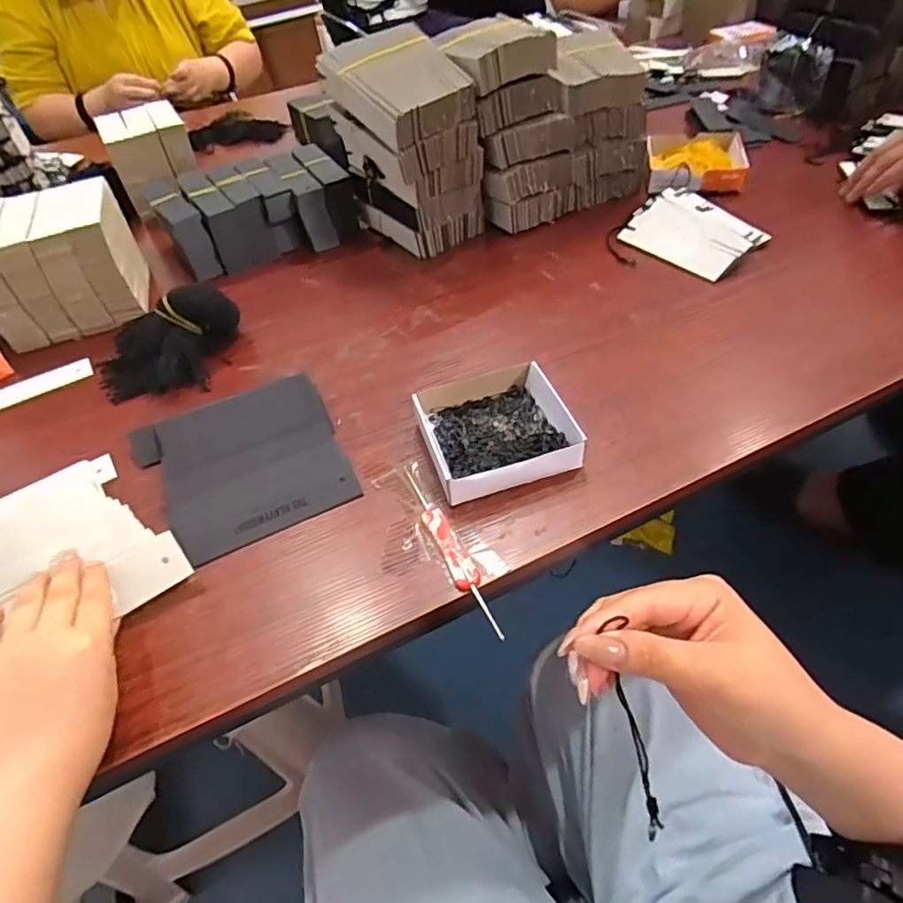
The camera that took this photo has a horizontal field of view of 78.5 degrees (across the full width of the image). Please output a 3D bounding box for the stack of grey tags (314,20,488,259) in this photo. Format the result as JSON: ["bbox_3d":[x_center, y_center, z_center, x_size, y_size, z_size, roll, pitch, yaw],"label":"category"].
[{"bbox_3d":[-0.041,-0.321,0.595,0.113,0.186,0.137,-33,53,-21],"label":"stack of grey tags"}]

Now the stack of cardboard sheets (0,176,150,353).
[{"bbox_3d":[-0.412,-0.201,0.585,0.136,0.103,0.126,-18,49,-9],"label":"stack of cardboard sheets"}]

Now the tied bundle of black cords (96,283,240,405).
[{"bbox_3d":[-0.267,-0.100,0.515,0.140,0.055,0.091,-22,49,-12],"label":"tied bundle of black cords"}]

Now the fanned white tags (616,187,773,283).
[{"bbox_3d":[0.258,-0.239,0.596,0.104,0.009,0.143,-35,53,-10],"label":"fanned white tags"}]

